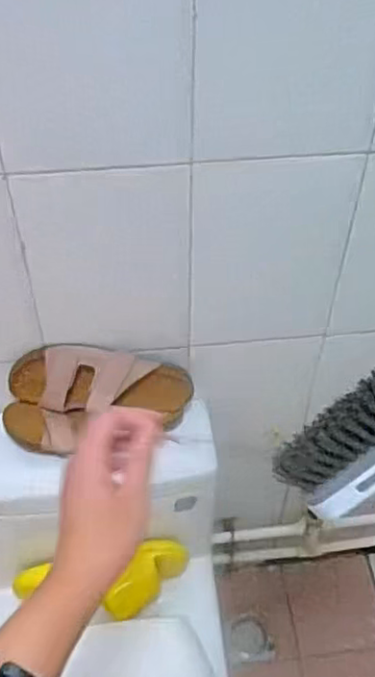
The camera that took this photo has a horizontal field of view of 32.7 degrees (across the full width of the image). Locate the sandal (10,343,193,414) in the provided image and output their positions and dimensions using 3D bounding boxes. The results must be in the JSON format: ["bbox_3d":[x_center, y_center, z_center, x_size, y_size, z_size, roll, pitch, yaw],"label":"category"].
[{"bbox_3d":[-0.119,0.062,0.901,0.248,0.113,0.065,16,19,-2],"label":"sandal"}]

